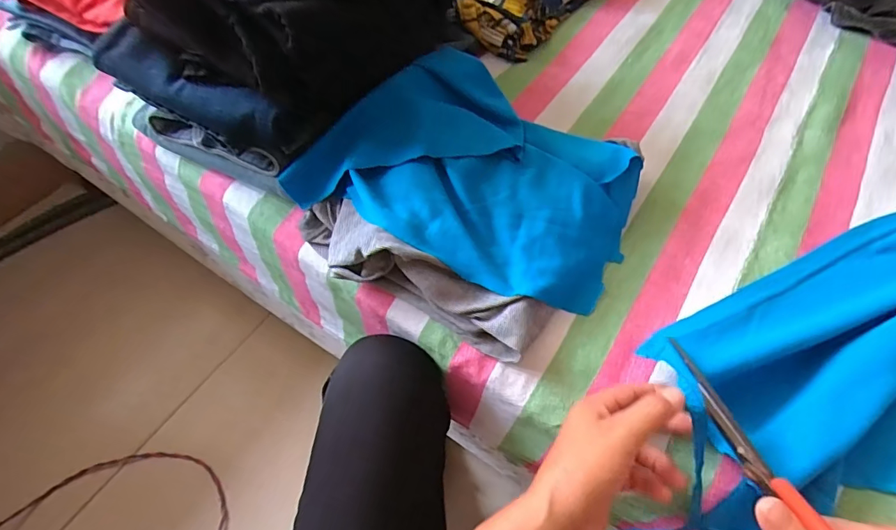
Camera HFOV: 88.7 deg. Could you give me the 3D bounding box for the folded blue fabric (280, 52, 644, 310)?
[{"bbox_3d":[0.022,-0.091,0.427,0.303,0.079,0.195,26,63,14],"label":"folded blue fabric"}]

